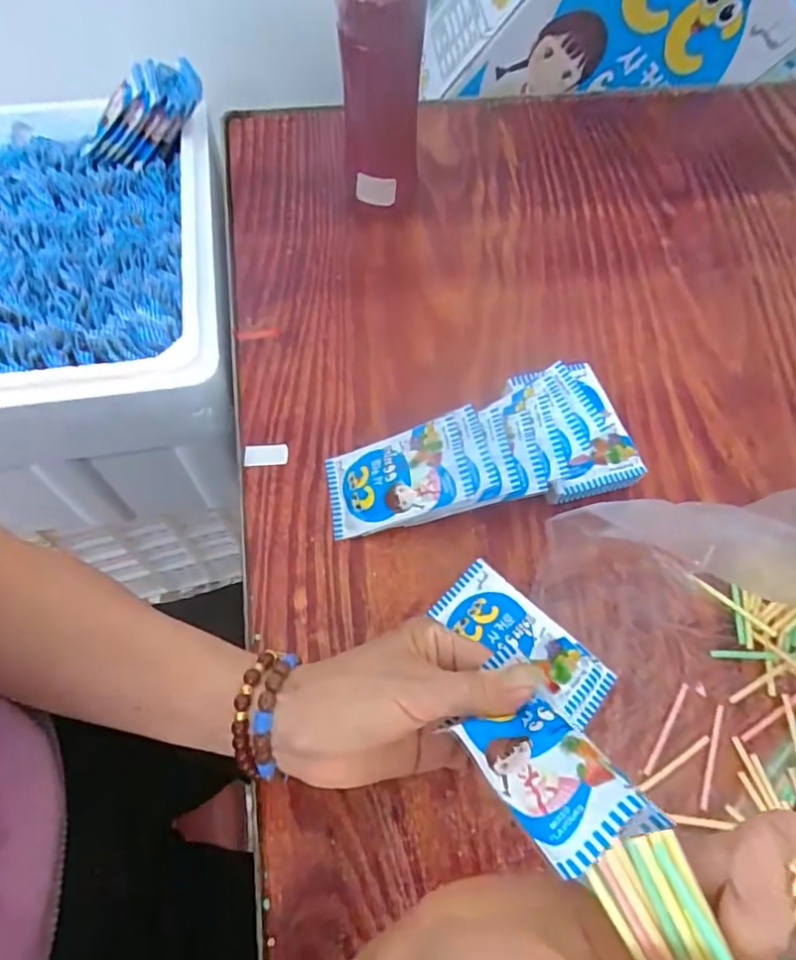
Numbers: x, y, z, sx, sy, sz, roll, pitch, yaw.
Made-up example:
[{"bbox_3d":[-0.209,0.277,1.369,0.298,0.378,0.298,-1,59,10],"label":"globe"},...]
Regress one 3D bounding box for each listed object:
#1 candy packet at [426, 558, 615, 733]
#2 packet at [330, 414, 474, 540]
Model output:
[{"bbox_3d":[0.081,0.102,0.358,0.112,0.009,0.046,38,68,16],"label":"candy packet"},{"bbox_3d":[-0.002,-0.002,0.399,0.103,0.007,0.062,-18,65,15],"label":"packet"}]

